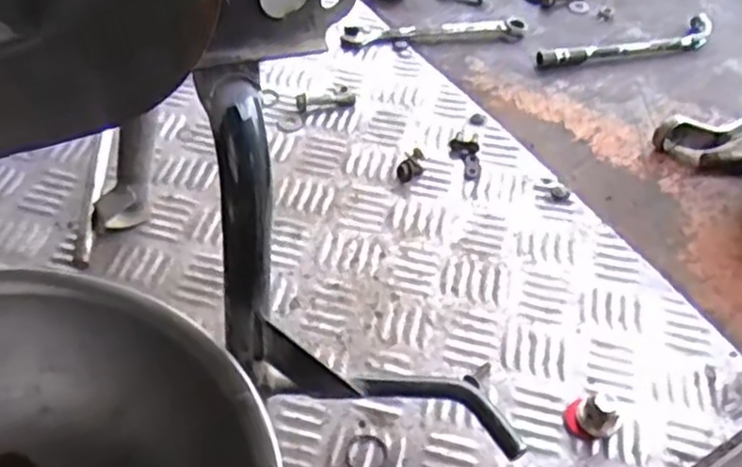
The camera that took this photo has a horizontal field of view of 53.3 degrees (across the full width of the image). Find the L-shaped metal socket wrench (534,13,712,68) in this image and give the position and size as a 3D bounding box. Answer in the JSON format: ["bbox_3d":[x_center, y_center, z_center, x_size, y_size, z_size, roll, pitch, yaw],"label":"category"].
[{"bbox_3d":[0.226,-0.164,0.639,0.172,0.015,0.034,-14,52,-15],"label":"L-shaped metal socket wrench"}]

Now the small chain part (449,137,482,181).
[{"bbox_3d":[0.069,-0.055,0.542,0.021,0.004,0.041,3,49,0],"label":"small chain part"}]

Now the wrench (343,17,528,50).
[{"bbox_3d":[0.056,-0.175,0.641,0.161,0.010,0.024,-5,50,-7],"label":"wrench"}]

